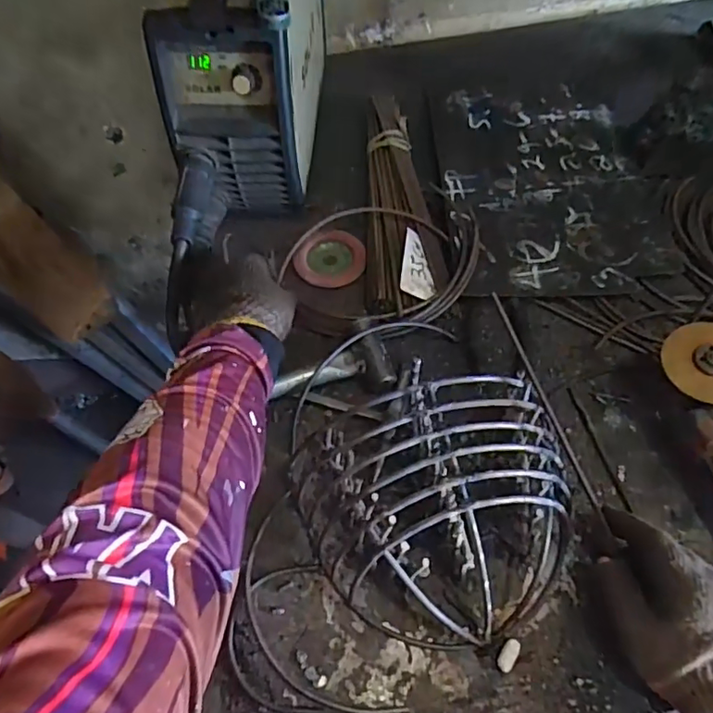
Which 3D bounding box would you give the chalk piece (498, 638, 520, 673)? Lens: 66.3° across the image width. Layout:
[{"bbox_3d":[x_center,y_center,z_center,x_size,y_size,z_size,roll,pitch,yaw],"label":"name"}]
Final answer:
[{"bbox_3d":[0.119,0.233,0.425,0.013,0.010,0.025,26,63,15],"label":"chalk piece"}]

